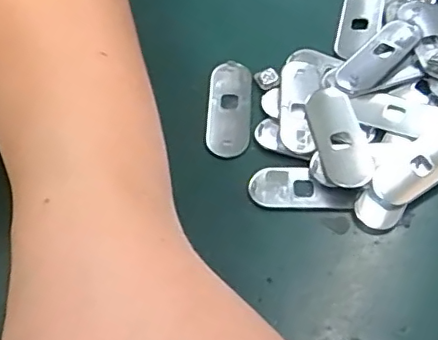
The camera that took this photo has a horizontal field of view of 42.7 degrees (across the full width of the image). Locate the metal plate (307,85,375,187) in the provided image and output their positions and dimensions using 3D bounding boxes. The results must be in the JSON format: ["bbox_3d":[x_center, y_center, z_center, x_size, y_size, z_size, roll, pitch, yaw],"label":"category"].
[{"bbox_3d":[0.050,-0.015,0.236,0.019,0.004,0.049,-10,61,-4],"label":"metal plate"}]

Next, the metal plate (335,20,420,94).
[{"bbox_3d":[0.072,-0.052,0.255,0.049,0.004,0.017,-39,67,-18],"label":"metal plate"}]

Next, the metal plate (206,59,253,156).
[{"bbox_3d":[0.005,-0.028,0.252,0.020,0.006,0.048,2,61,2],"label":"metal plate"}]

